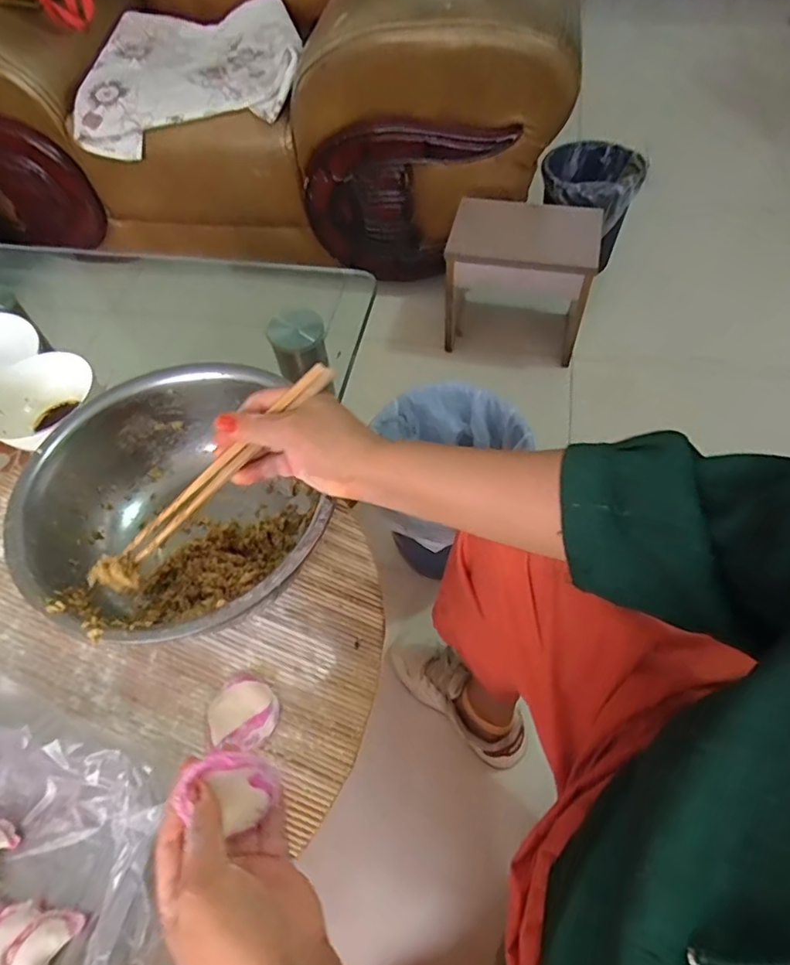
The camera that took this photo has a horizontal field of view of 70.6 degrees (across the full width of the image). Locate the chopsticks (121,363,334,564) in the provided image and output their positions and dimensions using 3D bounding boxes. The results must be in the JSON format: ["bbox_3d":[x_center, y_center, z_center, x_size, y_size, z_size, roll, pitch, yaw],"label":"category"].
[{"bbox_3d":[-0.127,-0.015,0.425,0.208,0.015,0.017,-43,61,5],"label":"chopsticks"}]

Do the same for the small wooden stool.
[{"bbox_3d":[0.264,-0.427,1.210,0.295,0.275,0.175,8,57,8],"label":"small wooden stool"}]

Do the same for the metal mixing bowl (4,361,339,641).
[{"bbox_3d":[-0.194,0.032,0.538,0.271,0.114,0.274,-20,58,-10],"label":"metal mixing bowl"}]

